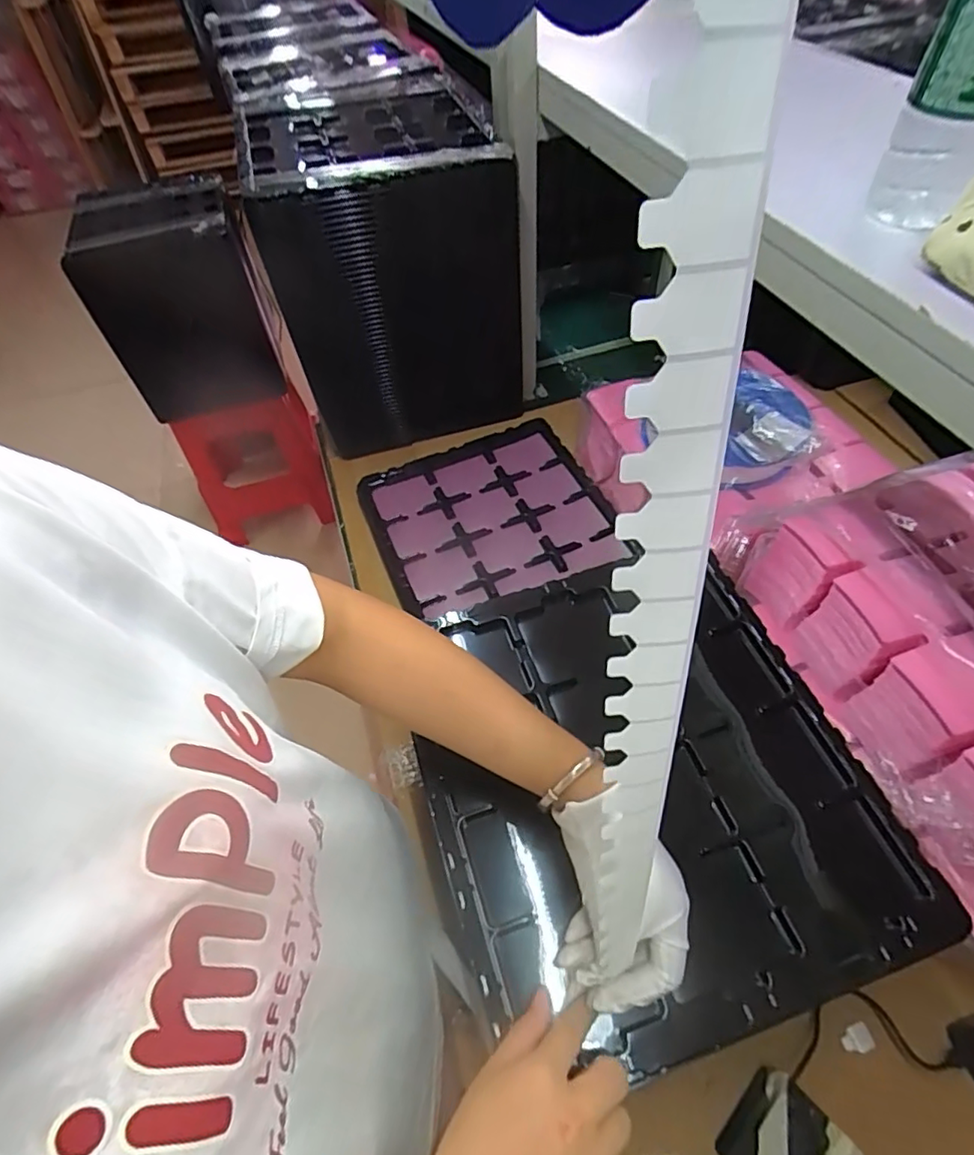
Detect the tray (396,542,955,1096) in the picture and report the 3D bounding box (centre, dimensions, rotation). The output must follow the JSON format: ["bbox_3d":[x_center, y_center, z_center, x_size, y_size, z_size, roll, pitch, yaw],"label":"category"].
[{"bbox_3d":[0.121,0.160,0.471,0.340,0.035,0.354,-19,55,-8],"label":"tray"}]

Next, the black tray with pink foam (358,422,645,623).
[{"bbox_3d":[0.005,-0.091,0.856,0.310,0.022,0.309,-20,55,-9],"label":"black tray with pink foam"}]

